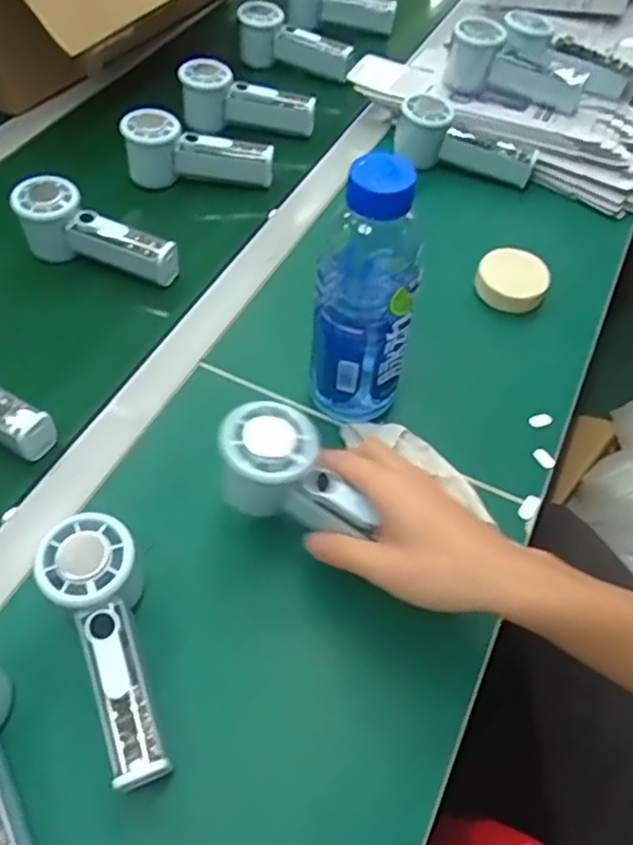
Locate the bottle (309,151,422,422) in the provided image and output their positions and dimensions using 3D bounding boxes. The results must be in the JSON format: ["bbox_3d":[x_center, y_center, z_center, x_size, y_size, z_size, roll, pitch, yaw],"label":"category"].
[{"bbox_3d":[0.037,-0.081,0.458,0.060,0.210,0.070,26,57,14],"label":"bottle"}]

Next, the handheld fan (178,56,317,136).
[{"bbox_3d":[-0.078,-0.376,0.759,0.156,0.060,0.045,10,55,4],"label":"handheld fan"}]

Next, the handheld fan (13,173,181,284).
[{"bbox_3d":[-0.204,-0.172,0.603,0.150,0.059,0.050,24,57,13],"label":"handheld fan"}]

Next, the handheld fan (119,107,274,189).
[{"bbox_3d":[-0.123,-0.288,0.691,0.147,0.060,0.053,-2,55,-5],"label":"handheld fan"}]

